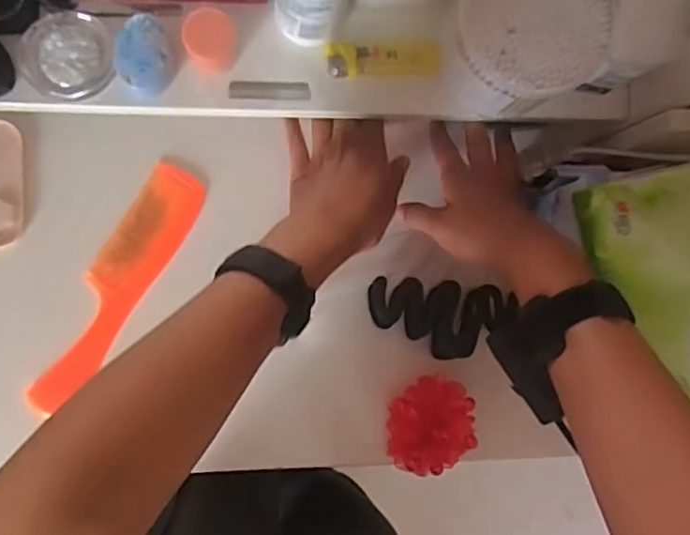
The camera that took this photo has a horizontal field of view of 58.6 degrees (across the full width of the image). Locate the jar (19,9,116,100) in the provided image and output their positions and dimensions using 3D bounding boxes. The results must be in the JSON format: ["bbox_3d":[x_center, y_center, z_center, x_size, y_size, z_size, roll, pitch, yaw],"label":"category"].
[{"bbox_3d":[-0.188,-0.147,0.426,0.063,0.027,0.053,12,86,-6],"label":"jar"}]

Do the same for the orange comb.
[{"bbox_3d":[-0.181,0.014,0.488,0.047,0.008,0.207,31,85,-4],"label":"orange comb"}]

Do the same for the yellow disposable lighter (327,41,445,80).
[{"bbox_3d":[0.029,-0.153,0.452,0.084,0.012,0.023,-4,88,-6],"label":"yellow disposable lighter"}]

